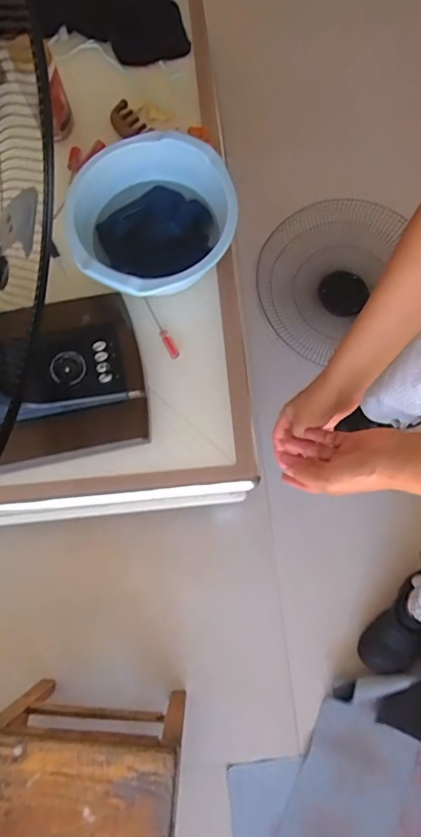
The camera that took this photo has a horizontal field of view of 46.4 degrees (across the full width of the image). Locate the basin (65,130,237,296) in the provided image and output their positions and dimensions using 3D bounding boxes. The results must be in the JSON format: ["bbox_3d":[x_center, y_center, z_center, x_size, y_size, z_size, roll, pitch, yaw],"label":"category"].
[{"bbox_3d":[-0.091,-0.319,0.816,0.252,0.113,0.257,0,77,1],"label":"basin"}]

